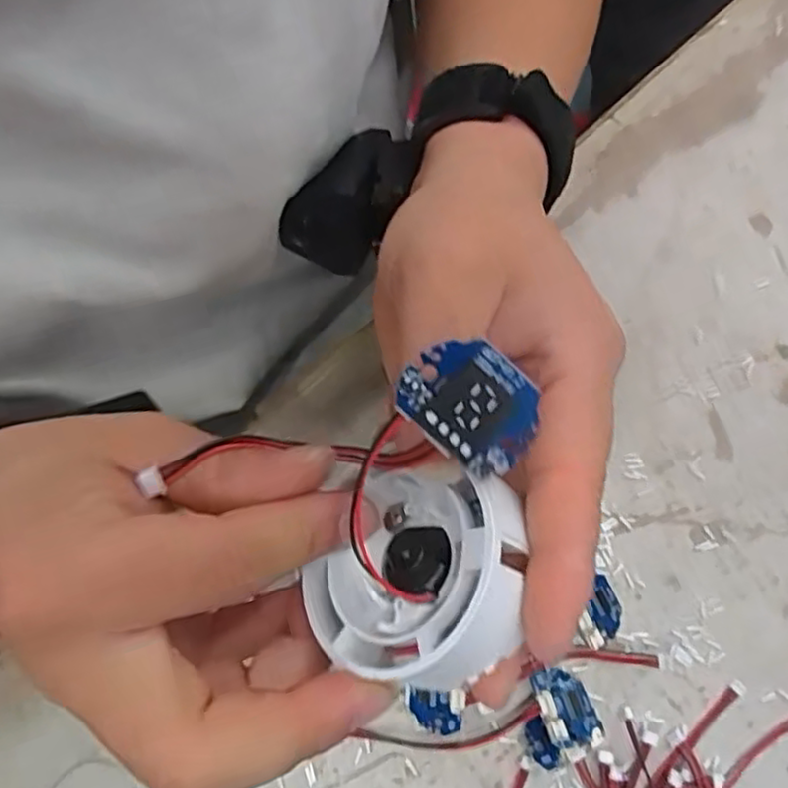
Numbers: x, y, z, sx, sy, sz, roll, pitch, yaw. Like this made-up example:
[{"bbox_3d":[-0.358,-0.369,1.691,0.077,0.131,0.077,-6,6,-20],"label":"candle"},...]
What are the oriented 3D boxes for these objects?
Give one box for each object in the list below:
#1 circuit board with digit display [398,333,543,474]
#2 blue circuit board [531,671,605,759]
[{"bbox_3d":[0.015,0.002,0.136,0.027,0.004,0.021,40,99,-2],"label":"circuit board with digit display"},{"bbox_3d":[0.065,0.120,0.258,0.024,0.008,0.030,2,51,-31],"label":"blue circuit board"}]

